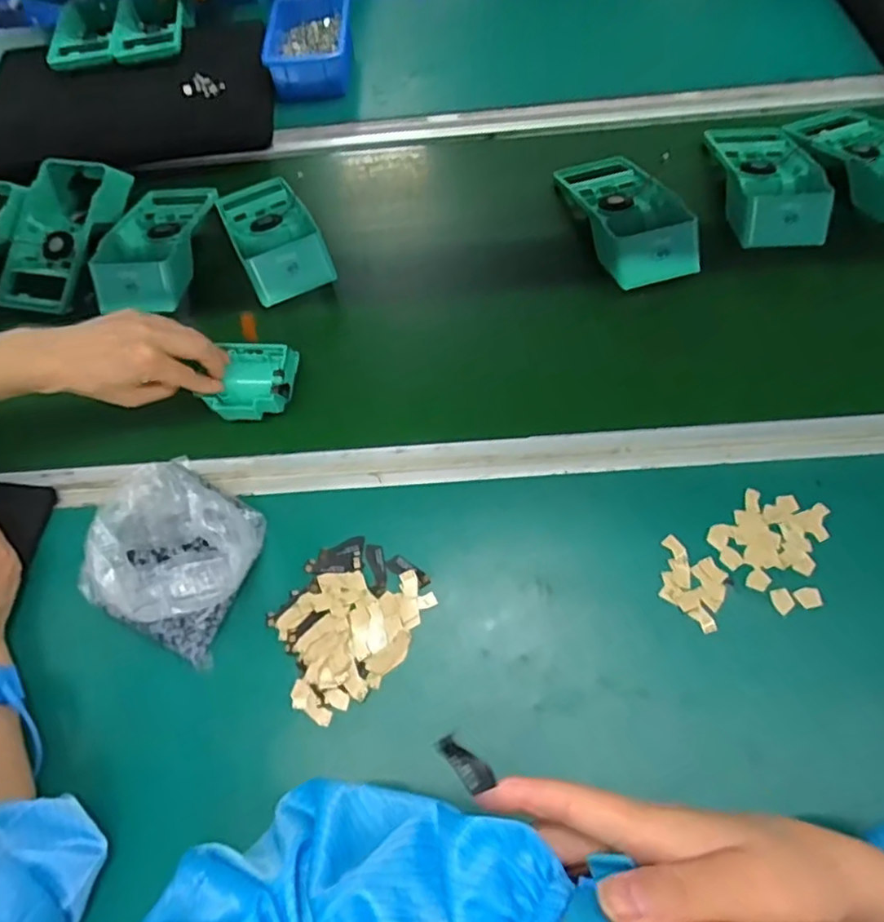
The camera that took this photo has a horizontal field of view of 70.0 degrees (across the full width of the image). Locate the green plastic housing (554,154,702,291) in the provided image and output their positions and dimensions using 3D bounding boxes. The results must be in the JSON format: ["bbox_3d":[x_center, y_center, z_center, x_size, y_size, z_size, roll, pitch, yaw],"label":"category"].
[{"bbox_3d":[0.173,-0.245,0.610,0.092,0.055,0.196,-17,63,-4],"label":"green plastic housing"}]

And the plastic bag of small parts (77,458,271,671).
[{"bbox_3d":[-0.201,0.065,0.477,0.126,0.053,0.126,24,67,15],"label":"plastic bag of small parts"}]

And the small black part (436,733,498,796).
[{"bbox_3d":[0.011,0.144,0.300,0.030,0.006,0.013,40,70,17],"label":"small black part"}]

